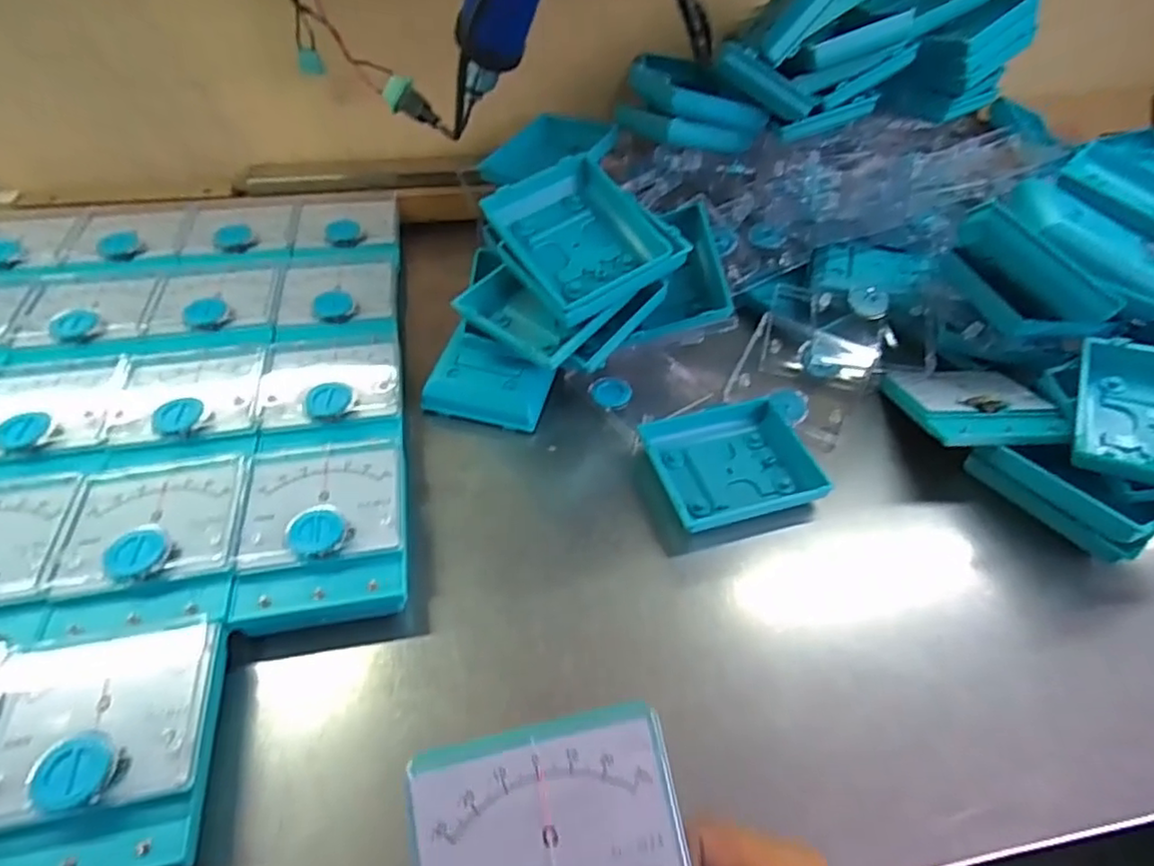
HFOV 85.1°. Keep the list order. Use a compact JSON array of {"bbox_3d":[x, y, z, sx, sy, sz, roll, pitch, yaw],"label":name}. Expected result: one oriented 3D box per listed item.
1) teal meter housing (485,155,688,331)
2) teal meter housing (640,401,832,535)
[{"bbox_3d":[0.002,-0.147,0.462,0.108,0.027,0.120,-35,74,-10],"label":"teal meter housing"},{"bbox_3d":[0.114,0.021,0.466,0.112,0.019,0.102,-9,49,-11],"label":"teal meter housing"}]

